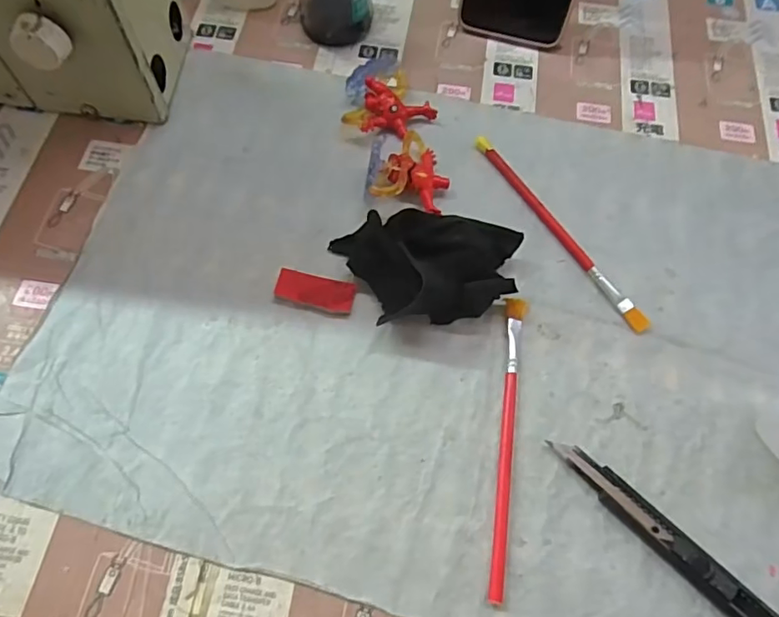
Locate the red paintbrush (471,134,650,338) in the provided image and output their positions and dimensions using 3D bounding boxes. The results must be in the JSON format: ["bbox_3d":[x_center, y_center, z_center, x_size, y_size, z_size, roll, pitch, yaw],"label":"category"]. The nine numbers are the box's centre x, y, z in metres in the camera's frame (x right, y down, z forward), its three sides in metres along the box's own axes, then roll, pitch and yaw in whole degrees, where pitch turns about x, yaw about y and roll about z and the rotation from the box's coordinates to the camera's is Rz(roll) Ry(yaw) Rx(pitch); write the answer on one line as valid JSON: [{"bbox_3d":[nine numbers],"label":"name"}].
[{"bbox_3d":[0.099,-0.048,0.326,0.011,0.006,0.154,-30,71,-13],"label":"red paintbrush"}]

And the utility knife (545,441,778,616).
[{"bbox_3d":[0.137,0.114,0.252,0.015,0.012,0.144,-42,74,-17],"label":"utility knife"}]

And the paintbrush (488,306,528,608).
[{"bbox_3d":[0.060,0.064,0.275,0.010,0.005,0.150,8,67,2],"label":"paintbrush"}]

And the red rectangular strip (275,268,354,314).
[{"bbox_3d":[-0.041,-0.010,0.305,0.043,0.007,0.019,15,67,5],"label":"red rectangular strip"}]

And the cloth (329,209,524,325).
[{"bbox_3d":[0.026,-0.030,0.298,0.092,0.036,0.079,-23,69,-11],"label":"cloth"}]

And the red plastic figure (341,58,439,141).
[{"bbox_3d":[-0.004,-0.134,0.353,0.054,0.022,0.045,-26,70,-12],"label":"red plastic figure"}]

